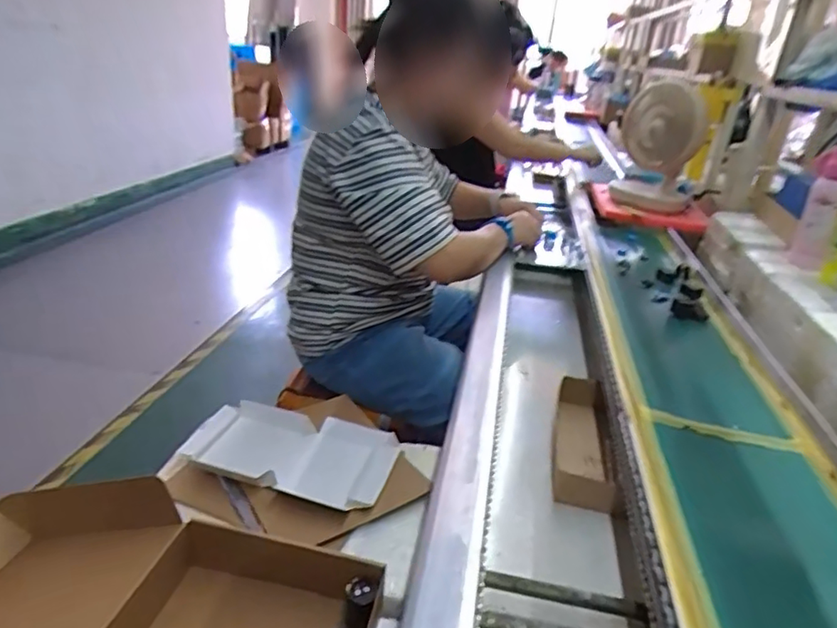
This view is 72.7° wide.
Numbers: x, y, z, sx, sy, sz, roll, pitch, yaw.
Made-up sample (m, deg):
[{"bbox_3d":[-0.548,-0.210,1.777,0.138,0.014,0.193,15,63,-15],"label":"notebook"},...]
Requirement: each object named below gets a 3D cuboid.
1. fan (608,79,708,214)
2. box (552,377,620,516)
[{"bbox_3d":[0.632,-0.427,1.501,0.201,0.319,0.180,12,26,16],"label":"fan"},{"bbox_3d":[0.214,0.164,0.751,0.072,0.048,0.234,9,25,9],"label":"box"}]

